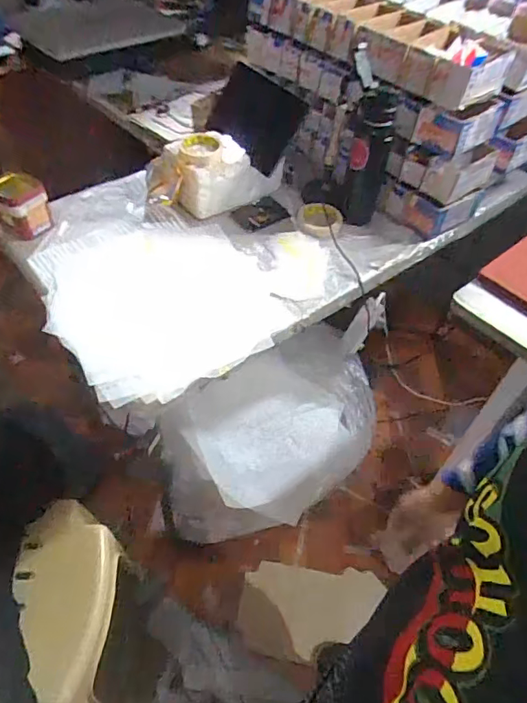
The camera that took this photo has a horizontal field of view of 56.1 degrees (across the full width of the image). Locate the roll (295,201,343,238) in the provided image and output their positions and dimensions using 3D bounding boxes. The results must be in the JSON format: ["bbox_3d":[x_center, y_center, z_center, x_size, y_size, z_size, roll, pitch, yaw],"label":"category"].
[{"bbox_3d":[0.122,-0.290,1.076,0.100,0.030,0.095,3,49,-3],"label":"roll"}]

